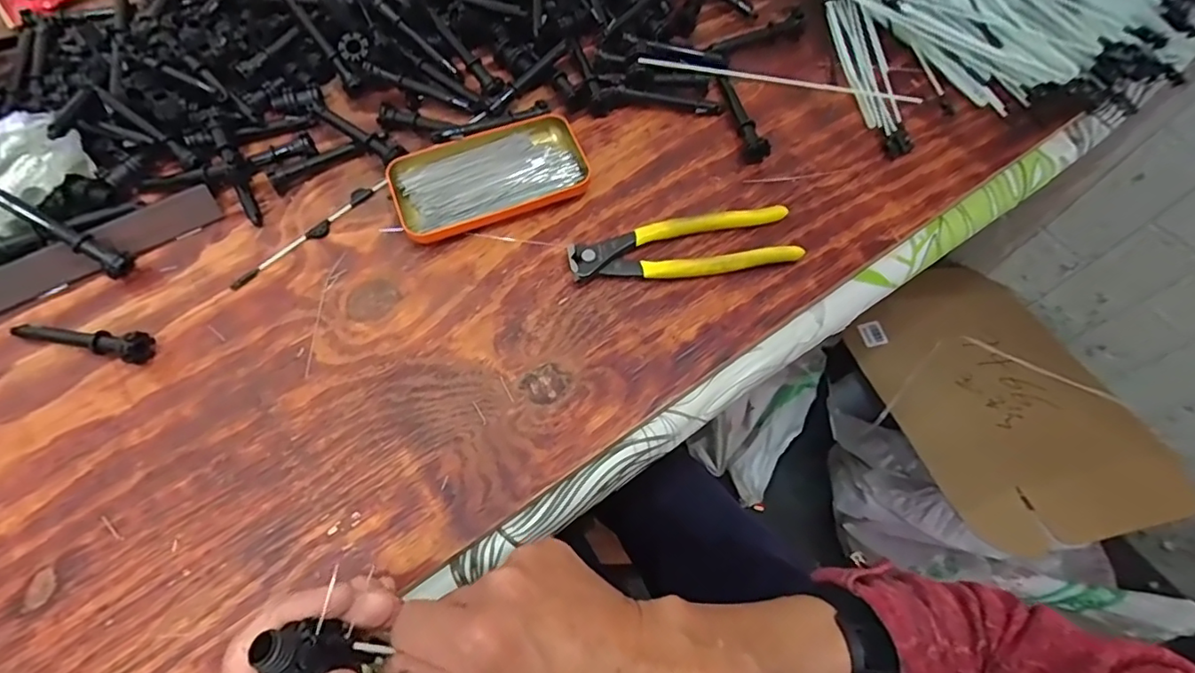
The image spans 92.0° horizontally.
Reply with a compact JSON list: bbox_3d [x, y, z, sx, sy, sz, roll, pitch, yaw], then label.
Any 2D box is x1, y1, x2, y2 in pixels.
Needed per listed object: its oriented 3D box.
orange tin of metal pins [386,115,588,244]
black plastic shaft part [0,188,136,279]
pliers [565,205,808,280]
[{"bbox_3d":[-0.081,-0.122,0.435,0.142,0.014,0.076,-20,66,-10],"label":"orange tin of metal pins"},{"bbox_3d":[-0.362,-0.072,0.387,0.093,0.015,0.017,35,68,-14],"label":"black plastic shaft part"},{"bbox_3d":[0.061,-0.063,0.411,0.162,0.019,0.043,-8,65,-5],"label":"pliers"}]

